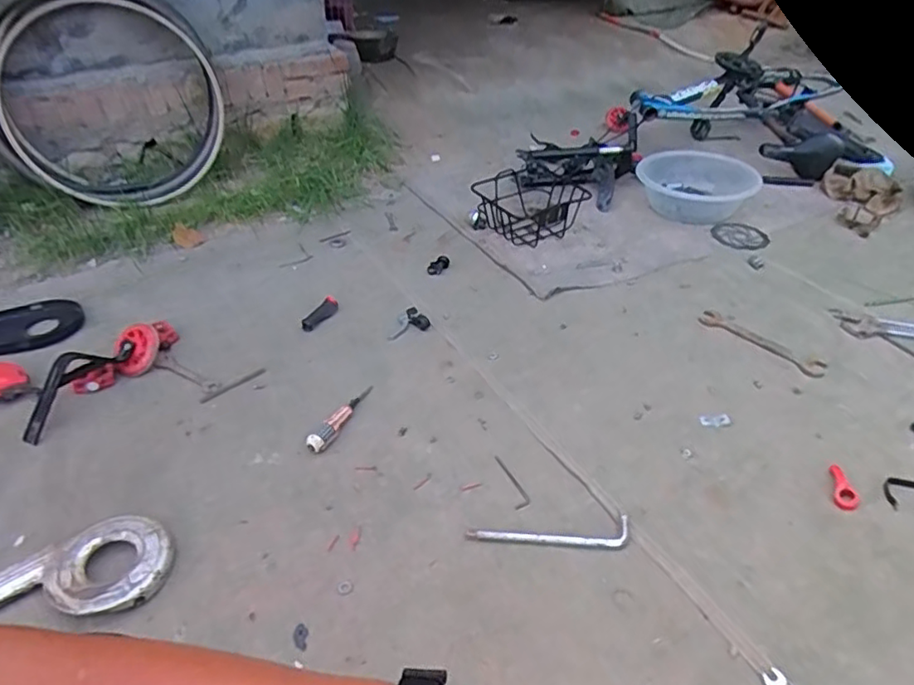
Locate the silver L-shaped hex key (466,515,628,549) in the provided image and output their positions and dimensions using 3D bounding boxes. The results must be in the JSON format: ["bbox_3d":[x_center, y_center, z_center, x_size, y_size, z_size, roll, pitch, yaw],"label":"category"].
[{"bbox_3d":[0.142,0.292,0.919,0.250,0.011,0.050,-3,42,0],"label":"silver L-shaped hex key"}]

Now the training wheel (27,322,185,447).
[{"bbox_3d":[-0.685,0.050,1.150,0.096,0.069,0.326,22,43,25],"label":"training wheel"}]

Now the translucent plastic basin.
[{"bbox_3d":[0.667,-0.442,1.678,0.316,0.114,0.256,15,40,18],"label":"translucent plastic basin"}]

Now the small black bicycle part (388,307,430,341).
[{"bbox_3d":[-0.111,-0.043,1.296,0.093,0.022,0.060,-17,44,-16],"label":"small black bicycle part"}]

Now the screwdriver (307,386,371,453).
[{"bbox_3d":[-0.207,0.127,1.065,0.031,0.024,0.178,18,46,22],"label":"screwdriver"}]

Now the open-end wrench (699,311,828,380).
[{"bbox_3d":[0.639,-0.002,1.262,0.058,0.007,0.260,-31,49,-28],"label":"open-end wrench"}]

